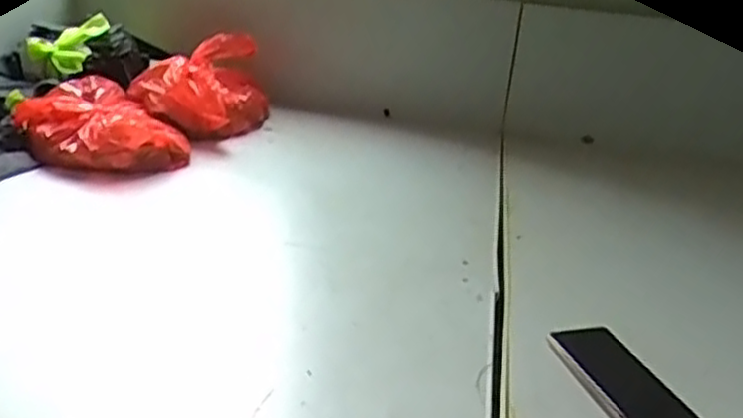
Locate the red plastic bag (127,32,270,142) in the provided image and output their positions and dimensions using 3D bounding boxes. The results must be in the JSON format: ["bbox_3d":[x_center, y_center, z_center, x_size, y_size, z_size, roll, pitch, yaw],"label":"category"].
[{"bbox_3d":[-0.287,-0.204,1.240,0.214,0.132,0.192,-3,26,-16],"label":"red plastic bag"}]

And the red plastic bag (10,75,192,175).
[{"bbox_3d":[-0.406,-0.119,1.094,0.227,0.083,0.183,26,32,38],"label":"red plastic bag"}]

